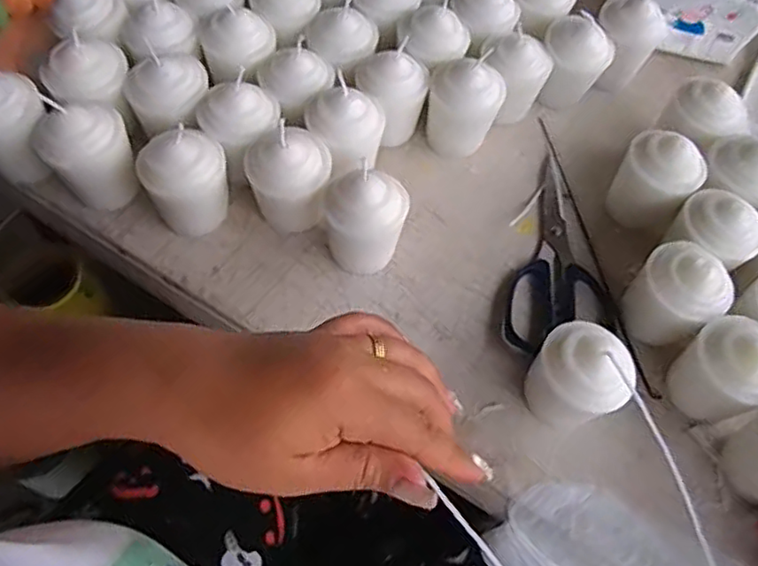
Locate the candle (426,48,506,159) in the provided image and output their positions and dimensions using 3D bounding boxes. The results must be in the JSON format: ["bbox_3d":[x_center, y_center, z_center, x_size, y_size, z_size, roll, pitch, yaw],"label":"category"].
[{"bbox_3d":[0.066,-0.138,0.488,0.054,0.079,0.049,14,63,4],"label":"candle"}]

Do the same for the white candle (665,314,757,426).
[{"bbox_3d":[0.215,0.060,0.391,0.056,0.065,0.054,1,63,-3],"label":"white candle"}]

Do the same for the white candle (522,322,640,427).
[{"bbox_3d":[0.121,0.058,0.380,0.052,0.066,0.048,1,63,-3],"label":"white candle"}]

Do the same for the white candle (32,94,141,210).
[{"bbox_3d":[-0.203,-0.092,0.434,0.055,0.077,0.055,-34,69,-19],"label":"white candle"}]

